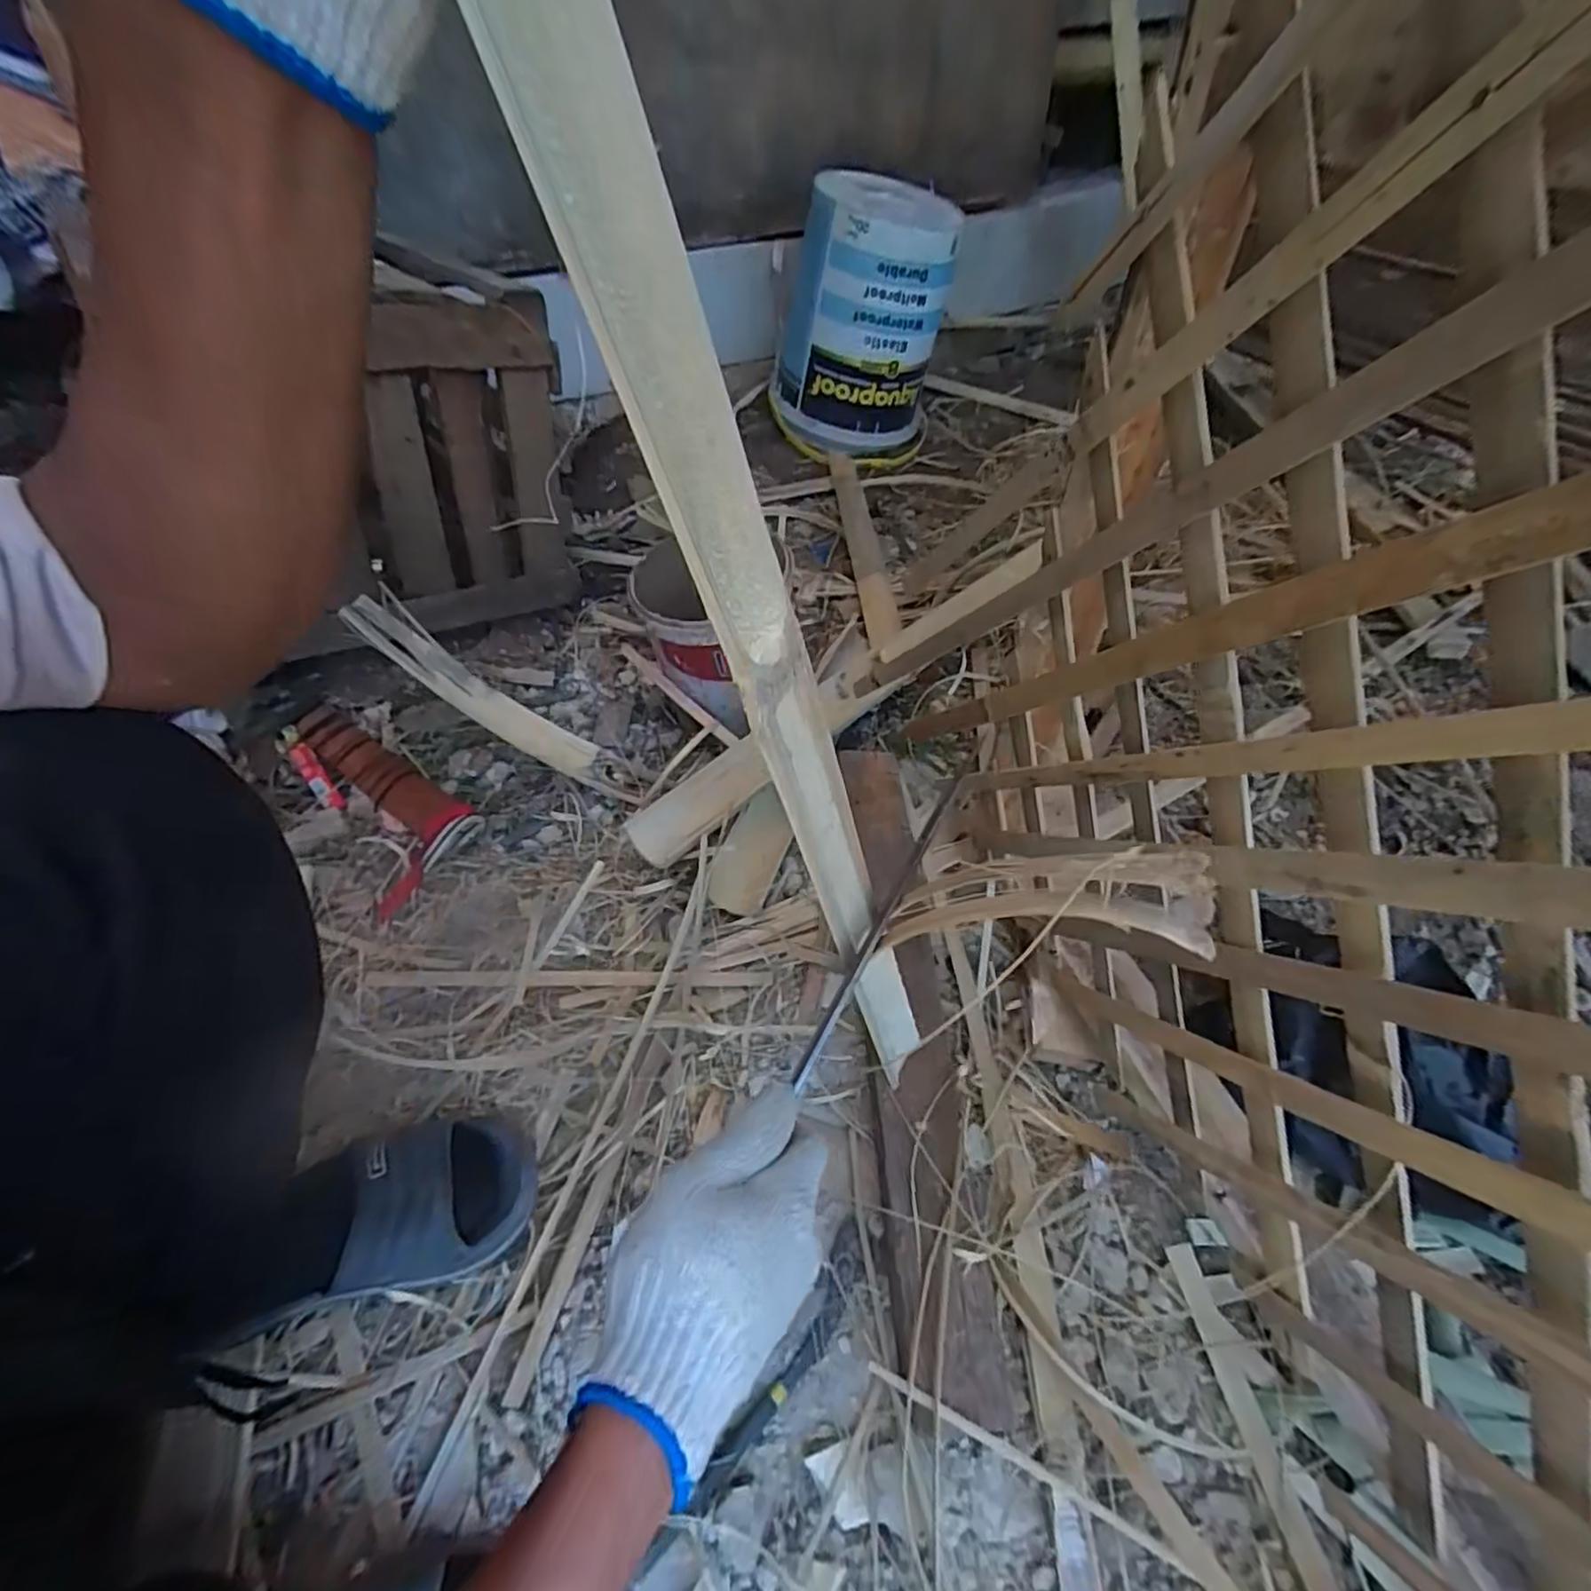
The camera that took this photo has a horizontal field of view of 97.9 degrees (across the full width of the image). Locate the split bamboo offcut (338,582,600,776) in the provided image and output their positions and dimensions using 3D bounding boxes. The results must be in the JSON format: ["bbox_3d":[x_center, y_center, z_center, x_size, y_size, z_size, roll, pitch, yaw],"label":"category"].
[{"bbox_3d":[-0.332,-0.109,0.729,0.262,0.041,0.055,38,49,-21],"label":"split bamboo offcut"}]

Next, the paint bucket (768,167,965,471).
[{"bbox_3d":[0.110,-0.854,1.254,0.295,0.368,0.320,-1,50,1],"label":"paint bucket"}]

